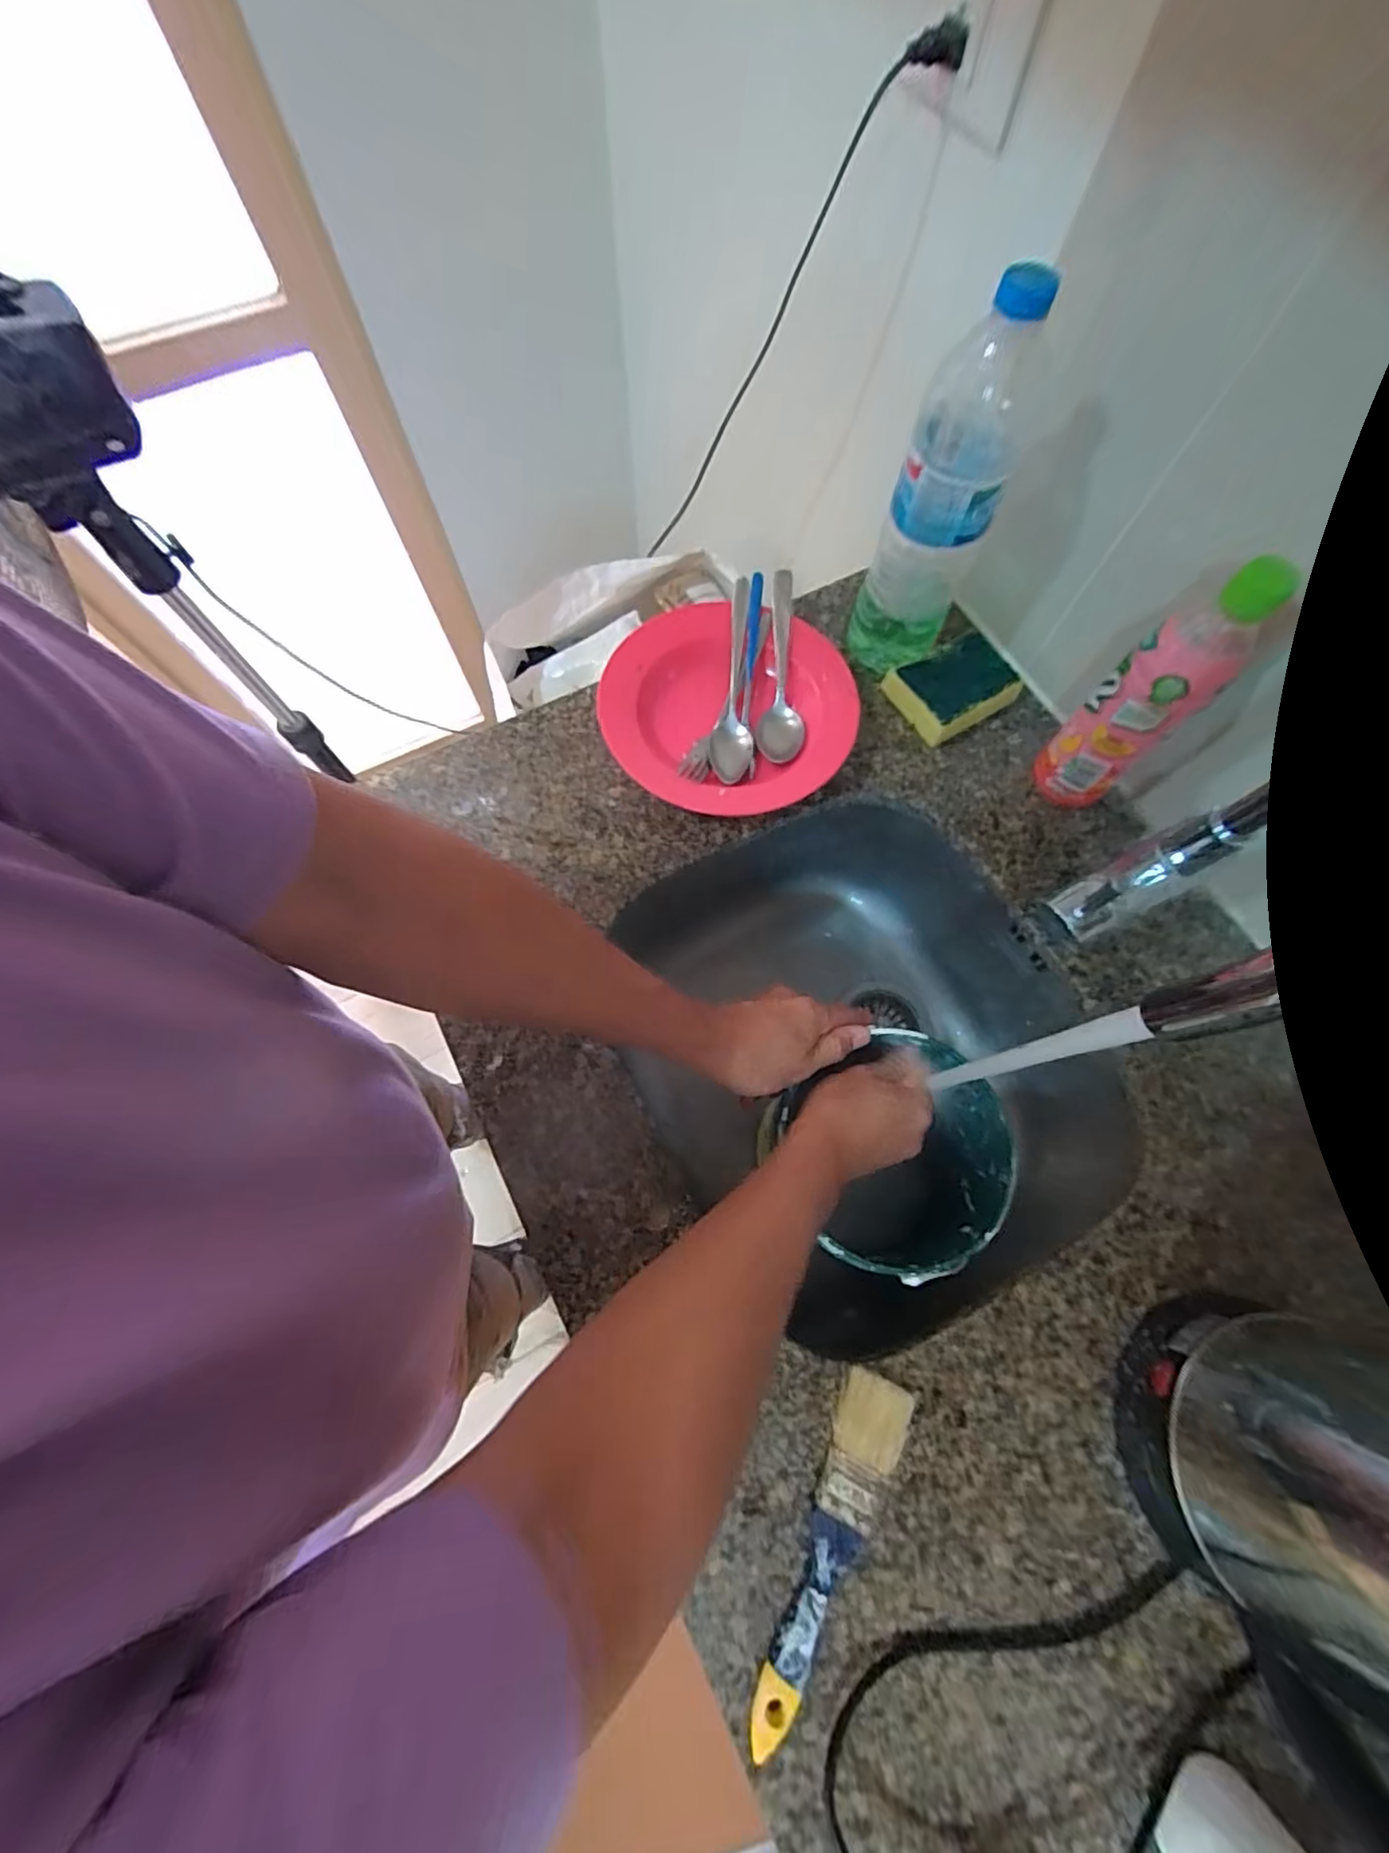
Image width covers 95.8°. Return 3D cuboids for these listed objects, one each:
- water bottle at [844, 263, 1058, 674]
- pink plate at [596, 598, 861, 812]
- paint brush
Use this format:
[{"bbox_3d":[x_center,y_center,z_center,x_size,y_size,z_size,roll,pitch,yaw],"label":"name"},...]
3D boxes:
[{"bbox_3d":[0.187,-0.326,0.472,0.080,0.247,0.091,13,71,5],"label":"water bottle"},{"bbox_3d":[0.031,-0.187,0.555,0.210,0.042,0.209,0,70,0],"label":"pink plate"},{"bbox_3d":[0.078,0.366,0.370,0.038,0.016,0.186,26,72,9],"label":"paint brush"}]

